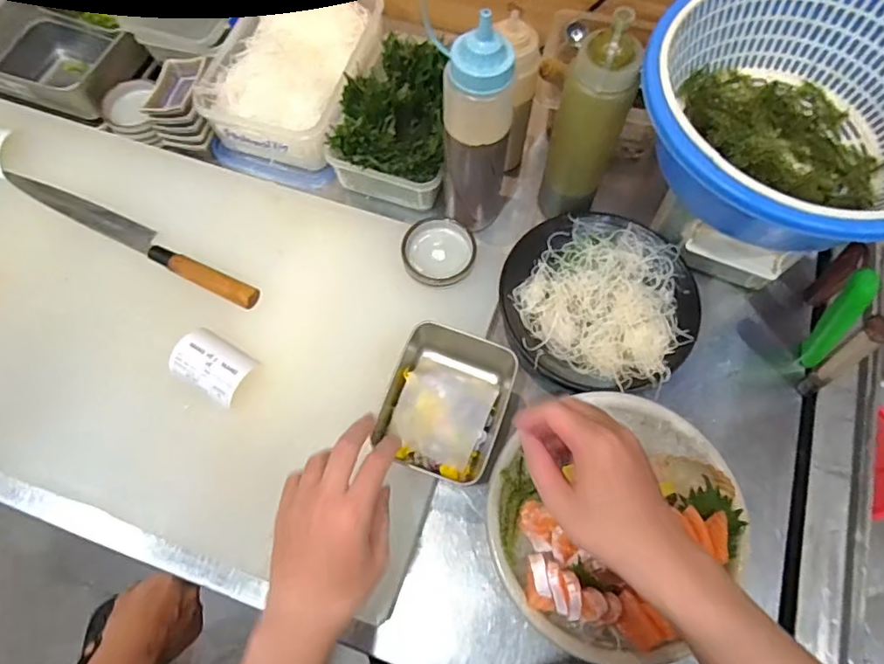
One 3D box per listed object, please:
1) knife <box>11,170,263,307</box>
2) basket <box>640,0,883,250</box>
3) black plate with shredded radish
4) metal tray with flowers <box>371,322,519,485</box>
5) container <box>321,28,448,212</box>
[{"bbox_3d":[-0.355,-0.112,0.630,0.354,0.021,0.031,27,69,11],"label":"knife"},{"bbox_3d":[0.316,-0.194,0.499,0.271,0.094,0.263,0,67,0],"label":"basket"},{"bbox_3d":[0.169,-0.034,0.617,0.202,0.037,0.205,0,67,0],"label":"black plate with shredded radish"},{"bbox_3d":[0.006,0.065,0.529,0.110,0.052,0.133,17,68,7],"label":"metal tray with flowers"},{"bbox_3d":[-0.050,-0.256,0.678,0.145,0.090,0.199,7,67,3],"label":"container"}]

